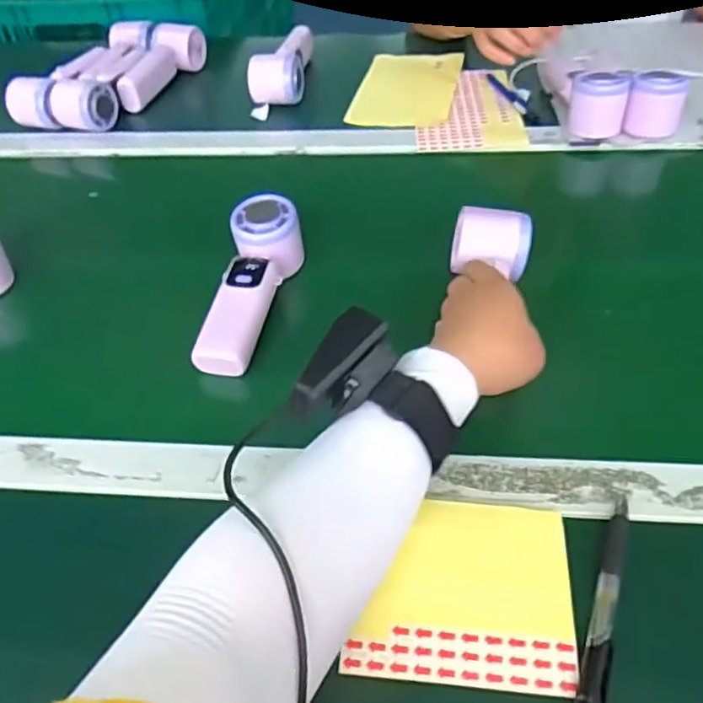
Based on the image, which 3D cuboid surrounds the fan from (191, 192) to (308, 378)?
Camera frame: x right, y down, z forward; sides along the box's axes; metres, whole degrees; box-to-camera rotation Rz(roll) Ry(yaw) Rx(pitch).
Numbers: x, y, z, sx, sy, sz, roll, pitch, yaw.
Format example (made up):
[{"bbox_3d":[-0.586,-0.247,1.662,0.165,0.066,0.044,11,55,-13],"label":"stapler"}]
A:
[{"bbox_3d":[-0.082,-0.054,0.523,0.052,0.061,0.164,6,47,10],"label":"fan"}]

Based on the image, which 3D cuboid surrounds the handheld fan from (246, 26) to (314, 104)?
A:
[{"bbox_3d":[-0.089,-0.380,0.830,0.068,0.052,0.182,-2,46,4],"label":"handheld fan"}]

